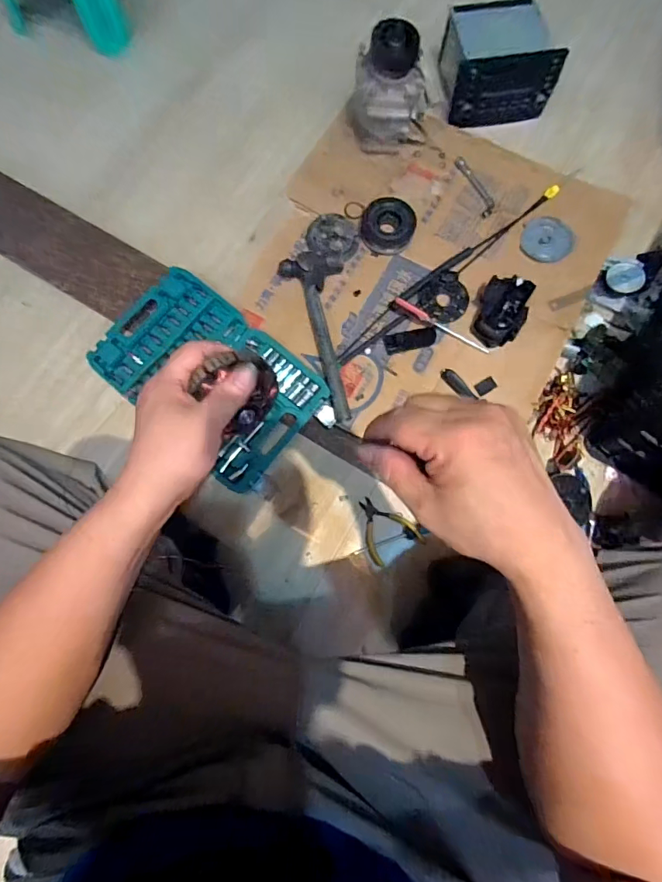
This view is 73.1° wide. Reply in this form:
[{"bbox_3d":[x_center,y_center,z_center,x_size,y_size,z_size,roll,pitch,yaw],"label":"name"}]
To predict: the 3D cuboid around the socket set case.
[{"bbox_3d":[-0.226,-0.123,0.807,0.403,0.033,0.249,38,78,11],"label":"socket set case"}]

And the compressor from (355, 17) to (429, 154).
[{"bbox_3d":[0.119,-0.668,0.855,0.152,0.181,0.122,6,78,2],"label":"compressor"}]

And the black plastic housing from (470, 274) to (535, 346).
[{"bbox_3d":[0.312,-0.236,0.814,0.085,0.057,0.121,20,79,5],"label":"black plastic housing"}]

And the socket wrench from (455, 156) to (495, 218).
[{"bbox_3d":[0.297,-0.525,0.914,0.033,0.009,0.151,-20,74,-4],"label":"socket wrench"}]

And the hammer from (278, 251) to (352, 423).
[{"bbox_3d":[-0.009,-0.200,0.813,0.116,0.035,0.329,-12,78,-2],"label":"hammer"}]

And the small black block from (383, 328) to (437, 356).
[{"bbox_3d":[0.150,-0.191,0.843,0.100,0.008,0.038,-14,74,-3],"label":"small black block"}]

